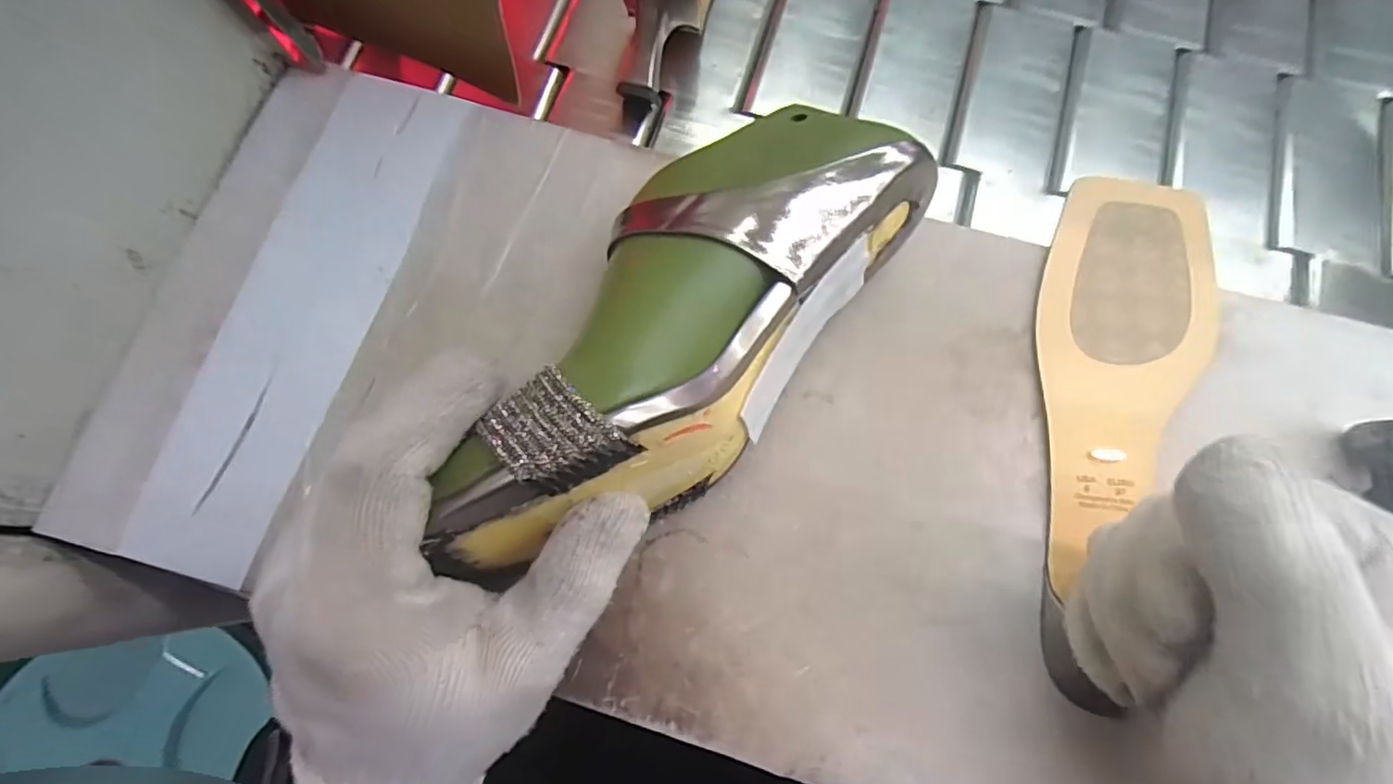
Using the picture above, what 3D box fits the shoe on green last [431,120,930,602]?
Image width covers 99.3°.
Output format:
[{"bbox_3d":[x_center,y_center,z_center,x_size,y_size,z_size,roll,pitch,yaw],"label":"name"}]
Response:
[{"bbox_3d":[-0.007,-0.026,0.225,0.094,0.078,0.227,37,68,8],"label":"shoe on green last"}]

